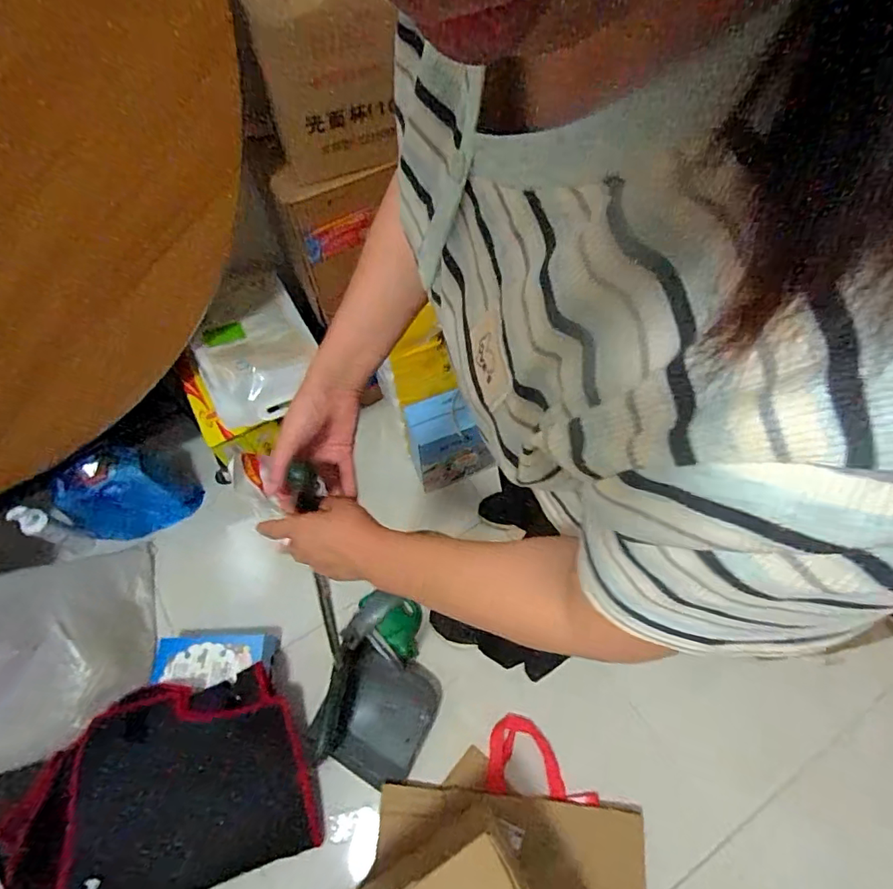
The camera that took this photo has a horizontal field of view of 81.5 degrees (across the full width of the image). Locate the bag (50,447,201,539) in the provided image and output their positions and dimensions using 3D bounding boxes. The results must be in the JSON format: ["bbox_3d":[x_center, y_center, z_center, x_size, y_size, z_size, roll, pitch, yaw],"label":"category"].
[{"bbox_3d":[-0.748,0.115,1.209,0.140,0.287,0.221,29,67,14],"label":"bag"}]

